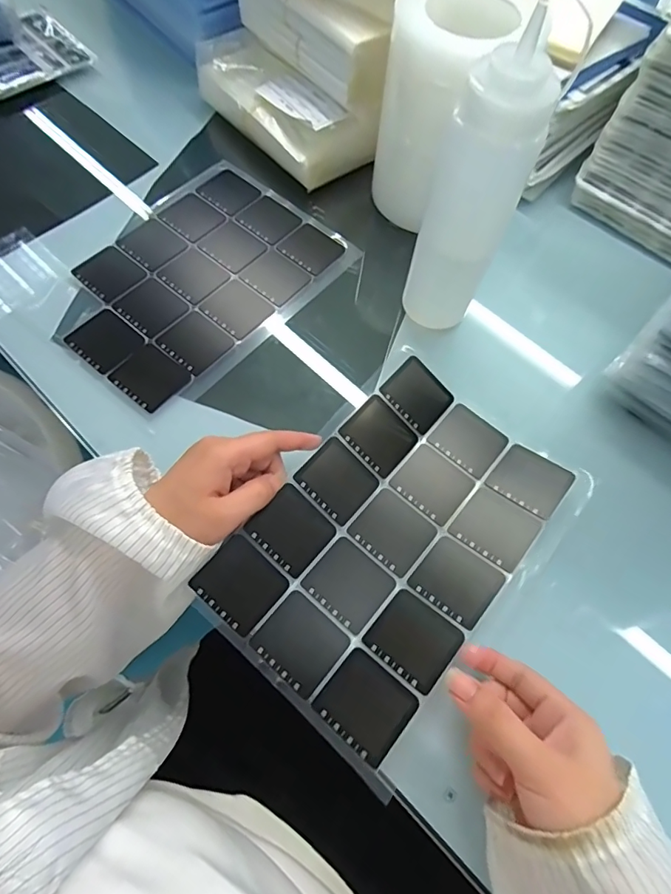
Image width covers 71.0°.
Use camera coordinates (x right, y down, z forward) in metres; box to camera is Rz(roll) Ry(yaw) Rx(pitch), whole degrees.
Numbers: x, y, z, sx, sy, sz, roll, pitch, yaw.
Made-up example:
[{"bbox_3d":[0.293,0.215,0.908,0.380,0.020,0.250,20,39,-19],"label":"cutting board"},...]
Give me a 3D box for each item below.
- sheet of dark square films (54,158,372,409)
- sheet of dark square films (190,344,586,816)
[{"bbox_3d":[-0.133,-0.170,0.460,0.190,0.009,0.265,40,70,14],"label":"sheet of dark square films"},{"bbox_3d":[0.047,0.065,0.357,0.185,0.023,0.264,39,69,14],"label":"sheet of dark square films"}]

